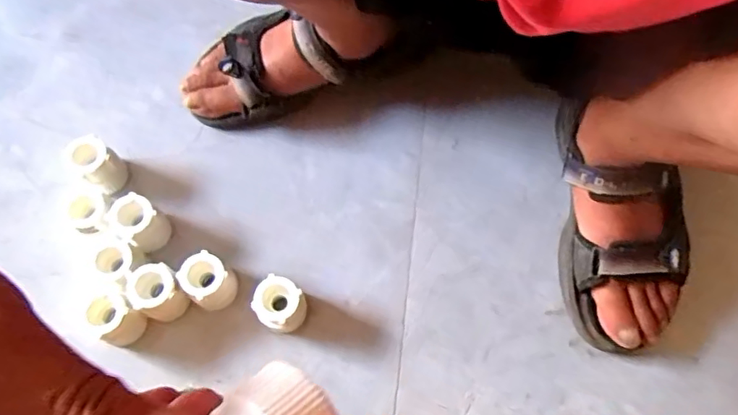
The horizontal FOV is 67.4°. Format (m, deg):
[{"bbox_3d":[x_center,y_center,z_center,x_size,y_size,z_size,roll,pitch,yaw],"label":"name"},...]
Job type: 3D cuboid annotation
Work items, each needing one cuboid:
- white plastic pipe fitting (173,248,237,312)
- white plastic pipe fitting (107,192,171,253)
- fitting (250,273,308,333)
[{"bbox_3d":[-0.135,0.062,0.465,0.032,0.045,0.036,37,72,14],"label":"white plastic pipe fitting"},{"bbox_3d":[-0.199,0.015,0.482,0.037,0.050,0.035,0,67,0],"label":"white plastic pipe fitting"},{"bbox_3d":[-0.073,0.081,0.457,0.034,0.044,0.037,25,69,10],"label":"fitting"}]

